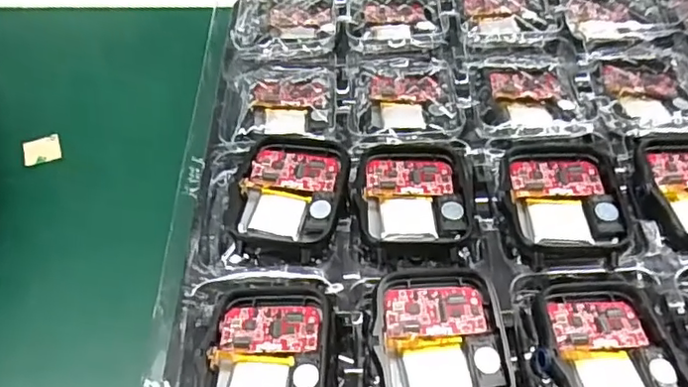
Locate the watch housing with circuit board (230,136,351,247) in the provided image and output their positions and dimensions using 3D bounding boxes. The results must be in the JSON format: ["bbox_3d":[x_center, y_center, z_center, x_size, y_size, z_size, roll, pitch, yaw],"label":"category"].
[{"bbox_3d":[-0.018,-0.002,0.201,0.037,0.012,0.042,9,54,9],"label":"watch housing with circuit board"}]

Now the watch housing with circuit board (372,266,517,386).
[{"bbox_3d":[0.028,0.042,0.171,0.038,0.007,0.041,-4,53,-1],"label":"watch housing with circuit board"}]

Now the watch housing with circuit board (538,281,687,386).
[{"bbox_3d":[0.075,0.045,0.168,0.038,0.015,0.042,-6,53,-2],"label":"watch housing with circuit board"}]

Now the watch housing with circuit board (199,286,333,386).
[{"bbox_3d":[-0.022,0.046,0.171,0.036,0.011,0.042,2,53,4],"label":"watch housing with circuit board"}]

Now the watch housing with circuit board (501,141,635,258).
[{"bbox_3d":[0.073,0.003,0.196,0.038,0.015,0.045,-2,53,1],"label":"watch housing with circuit board"}]

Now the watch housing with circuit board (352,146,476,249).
[{"bbox_3d":[0.024,0.000,0.200,0.038,0.009,0.040,-1,53,1],"label":"watch housing with circuit board"}]

